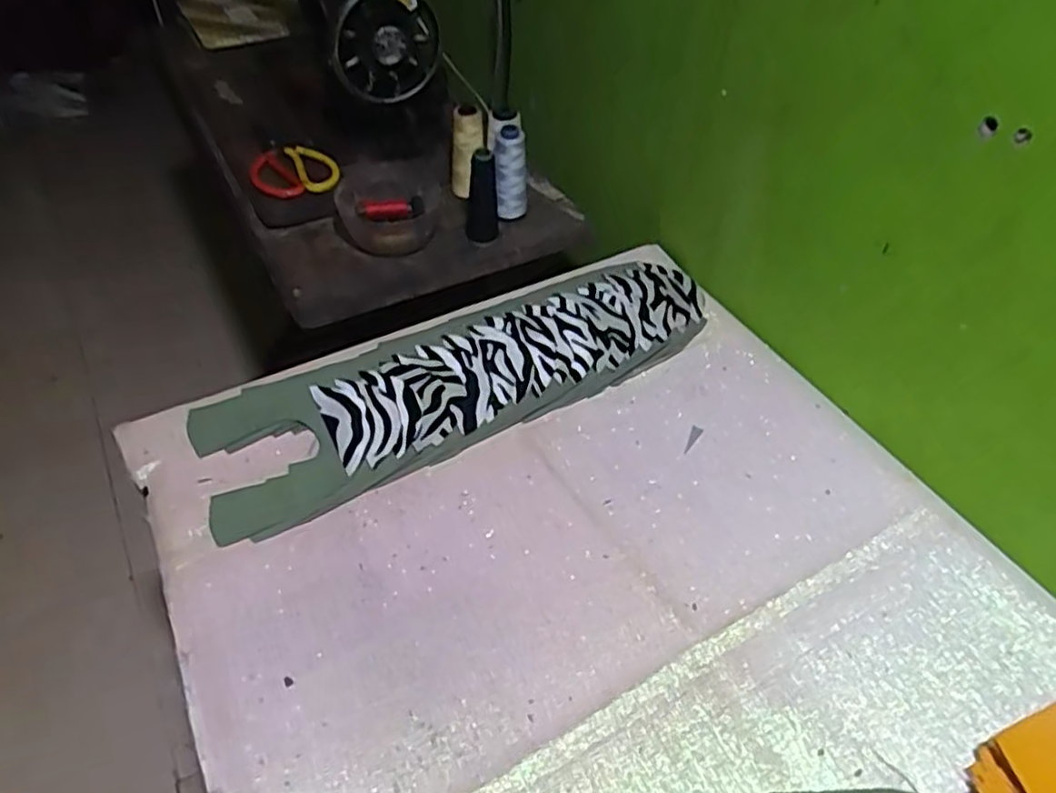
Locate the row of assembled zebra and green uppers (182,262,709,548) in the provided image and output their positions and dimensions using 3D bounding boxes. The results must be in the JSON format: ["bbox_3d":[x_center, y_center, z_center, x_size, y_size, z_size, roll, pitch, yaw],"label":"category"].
[{"bbox_3d":[-0.049,-0.019,0.712,0.528,0.012,0.149,-21,61,-19],"label":"row of assembled zebra and green uppers"}]

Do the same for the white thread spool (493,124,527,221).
[{"bbox_3d":[-0.022,-0.271,0.879,0.043,0.116,0.040,1,48,-1],"label":"white thread spool"}]

